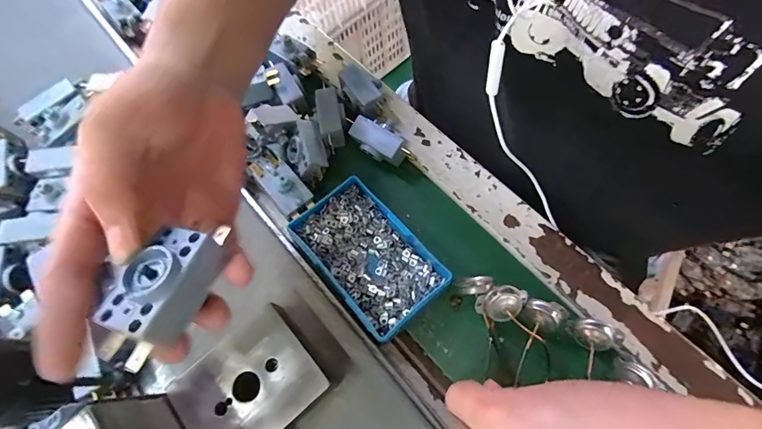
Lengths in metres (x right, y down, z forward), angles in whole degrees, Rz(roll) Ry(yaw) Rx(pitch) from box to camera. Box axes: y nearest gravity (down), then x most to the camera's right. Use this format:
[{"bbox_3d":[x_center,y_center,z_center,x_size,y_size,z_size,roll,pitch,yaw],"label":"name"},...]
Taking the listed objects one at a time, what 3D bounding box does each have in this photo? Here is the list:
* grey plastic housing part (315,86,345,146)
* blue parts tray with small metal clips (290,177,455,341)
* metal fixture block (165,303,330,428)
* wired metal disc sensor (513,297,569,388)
[{"bbox_3d":[-0.045,-0.088,0.350,0.024,0.017,0.051,-13,82,-8],"label":"grey plastic housing part"},{"bbox_3d":[-0.010,0.030,0.303,0.070,0.023,0.113,-40,70,-11],"label":"blue parts tray with small metal clips"},{"bbox_3d":[-0.081,0.107,0.244,0.081,0.027,0.064,-37,70,-18],"label":"metal fixture block"},{"bbox_3d":[0.099,0.080,0.266,0.025,0.019,0.055,41,69,17],"label":"wired metal disc sensor"}]

